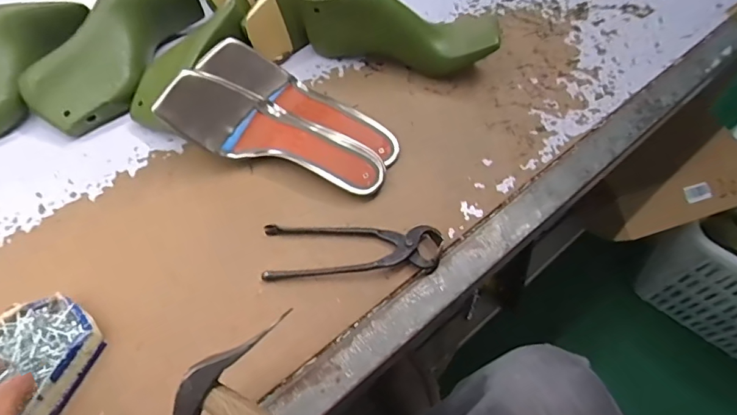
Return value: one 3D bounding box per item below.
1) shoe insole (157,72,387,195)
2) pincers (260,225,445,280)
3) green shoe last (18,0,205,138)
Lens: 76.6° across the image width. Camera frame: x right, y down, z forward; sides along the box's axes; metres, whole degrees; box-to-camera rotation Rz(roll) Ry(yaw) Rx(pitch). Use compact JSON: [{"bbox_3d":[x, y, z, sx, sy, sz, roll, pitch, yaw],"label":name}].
[{"bbox_3d":[-0.095,-0.076,0.494,0.238,0.048,0.078,21,62,0],"label":"shoe insole"},{"bbox_3d":[-0.015,0.038,0.447,0.165,0.025,0.054,-2,58,-2],"label":"pincers"},{"bbox_3d":[-0.302,-0.191,0.551,0.099,0.072,0.226,19,60,11],"label":"green shoe last"}]

